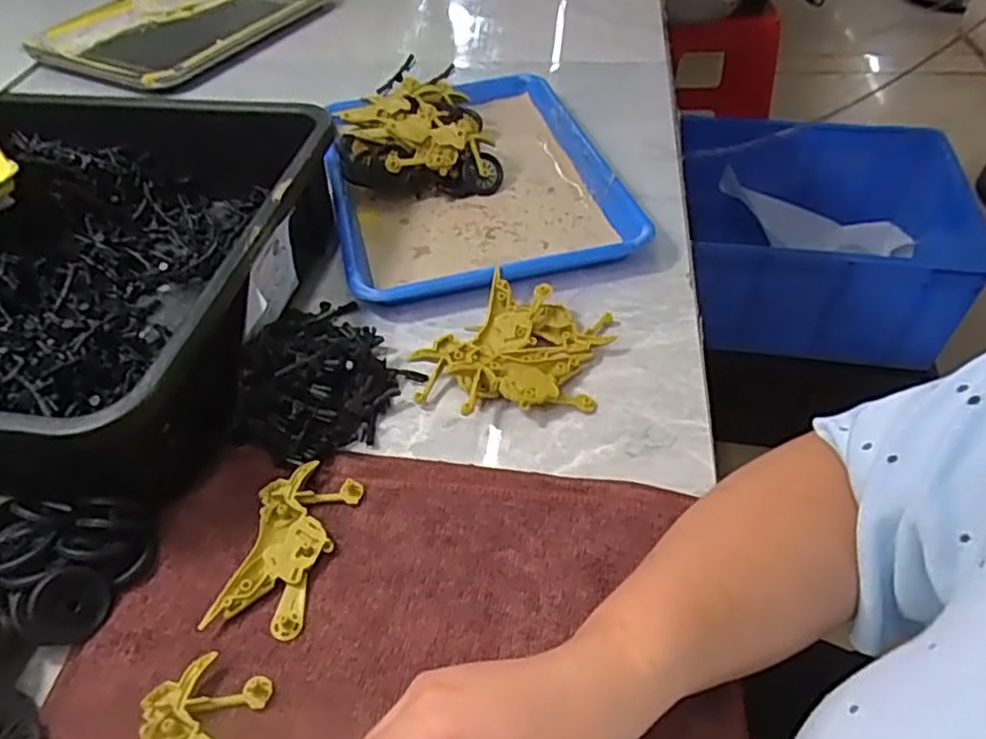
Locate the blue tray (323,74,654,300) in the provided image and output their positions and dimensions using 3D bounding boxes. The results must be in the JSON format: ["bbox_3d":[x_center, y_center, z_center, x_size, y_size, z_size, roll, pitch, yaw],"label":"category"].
[{"bbox_3d":[-0.029,-0.189,0.669,0.248,0.034,0.337,-12,47,-9],"label":"blue tray"}]

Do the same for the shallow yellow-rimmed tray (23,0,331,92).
[{"bbox_3d":[-0.411,-0.476,0.958,0.294,0.026,0.356,20,50,21],"label":"shallow yellow-rimmed tray"}]

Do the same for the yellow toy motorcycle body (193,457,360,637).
[{"bbox_3d":[-0.116,0.099,0.401,0.050,0.012,0.100,10,47,12],"label":"yellow toy motorcycle body"}]

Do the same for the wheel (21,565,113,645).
[{"bbox_3d":[-0.223,0.124,0.370,0.041,0.037,0.010,-44,17,-27],"label":"wheel"}]

